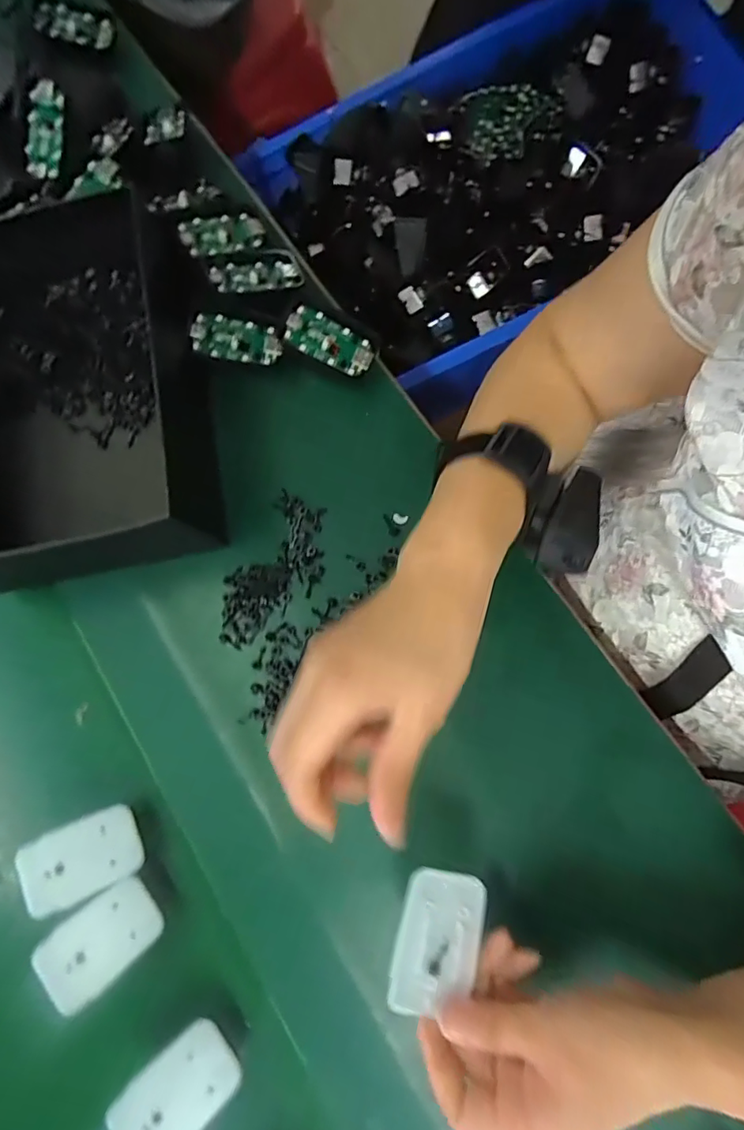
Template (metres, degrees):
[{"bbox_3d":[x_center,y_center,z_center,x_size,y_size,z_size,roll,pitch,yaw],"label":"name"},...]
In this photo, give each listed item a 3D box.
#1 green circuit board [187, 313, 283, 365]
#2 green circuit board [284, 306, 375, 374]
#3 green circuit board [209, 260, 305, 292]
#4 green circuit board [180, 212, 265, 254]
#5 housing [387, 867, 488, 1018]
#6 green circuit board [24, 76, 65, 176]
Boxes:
[{"bbox_3d":[-0.101,-0.169,0.383,0.064,0.009,0.030,7,77,-11],"label":"green circuit board"},{"bbox_3d":[-0.031,-0.165,0.376,0.064,0.004,0.033,23,83,-11],"label":"green circuit board"},{"bbox_3d":[-0.089,-0.221,0.392,0.067,0.008,0.031,-13,77,-16],"label":"green circuit board"},{"bbox_3d":[-0.116,-0.259,0.401,0.065,0.006,0.032,-23,90,-23],"label":"green circuit board"},{"bbox_3d":[0.035,0.199,0.271,0.044,0.011,0.067,15,78,4],"label":"housing"},{"bbox_3d":[-0.268,-0.353,0.416,0.032,0.007,0.065,21,109,5],"label":"green circuit board"}]

